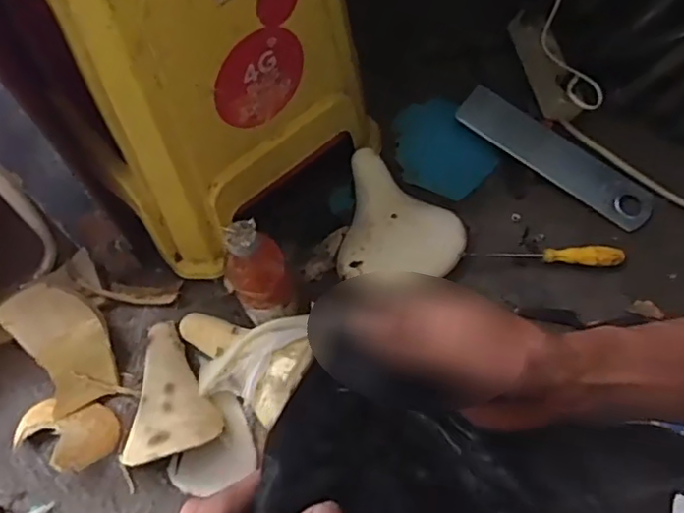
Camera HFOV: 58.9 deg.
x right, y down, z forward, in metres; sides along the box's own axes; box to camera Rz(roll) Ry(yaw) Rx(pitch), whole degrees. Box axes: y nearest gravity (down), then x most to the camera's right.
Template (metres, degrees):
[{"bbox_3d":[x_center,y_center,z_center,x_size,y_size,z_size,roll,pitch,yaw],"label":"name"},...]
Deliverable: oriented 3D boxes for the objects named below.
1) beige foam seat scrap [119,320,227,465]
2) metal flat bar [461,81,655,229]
[{"bbox_3d":[-0.198,0.166,0.751,0.109,0.057,0.176,1,63,2],"label":"beige foam seat scrap"},{"bbox_3d":[0.311,-0.148,0.884,0.302,0.010,0.076,36,76,8],"label":"metal flat bar"}]

